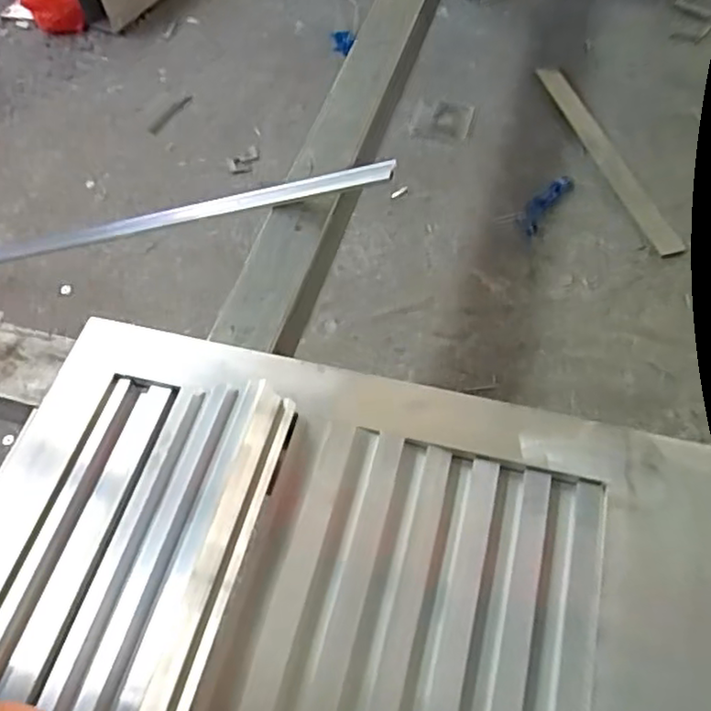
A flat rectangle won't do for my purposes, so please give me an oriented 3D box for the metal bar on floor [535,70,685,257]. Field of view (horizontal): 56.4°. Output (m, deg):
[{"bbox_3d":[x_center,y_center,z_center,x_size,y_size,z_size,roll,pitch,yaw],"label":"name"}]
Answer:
[{"bbox_3d":[0.518,-0.417,1.379,0.052,0.016,0.539,-22,66,2],"label":"metal bar on floor"}]

